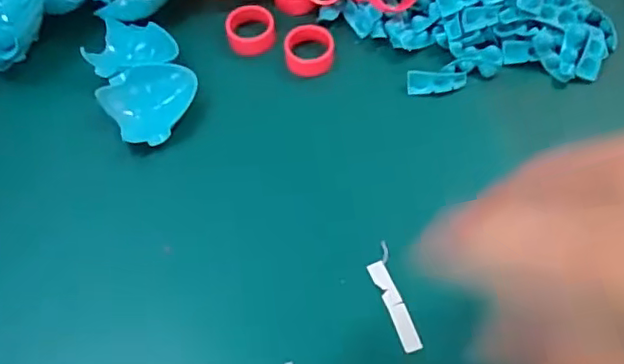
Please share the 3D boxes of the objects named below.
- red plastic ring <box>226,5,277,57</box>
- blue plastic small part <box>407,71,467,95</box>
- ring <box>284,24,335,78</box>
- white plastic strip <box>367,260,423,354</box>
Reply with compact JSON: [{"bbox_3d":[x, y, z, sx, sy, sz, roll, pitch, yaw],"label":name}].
[{"bbox_3d":[-0.032,-0.080,0.317,0.025,0.013,0.025,-1,61,1],"label":"red plastic ring"},{"bbox_3d":[0.063,-0.050,0.300,0.030,0.006,0.010,-3,61,0],"label":"blue plastic small part"},{"bbox_3d":[-0.002,-0.068,0.311,0.025,0.015,0.021,-9,61,-3],"label":"ring"},{"bbox_3d":[0.035,0.051,0.251,0.008,0.004,0.039,-19,62,-9],"label":"white plastic strip"}]

